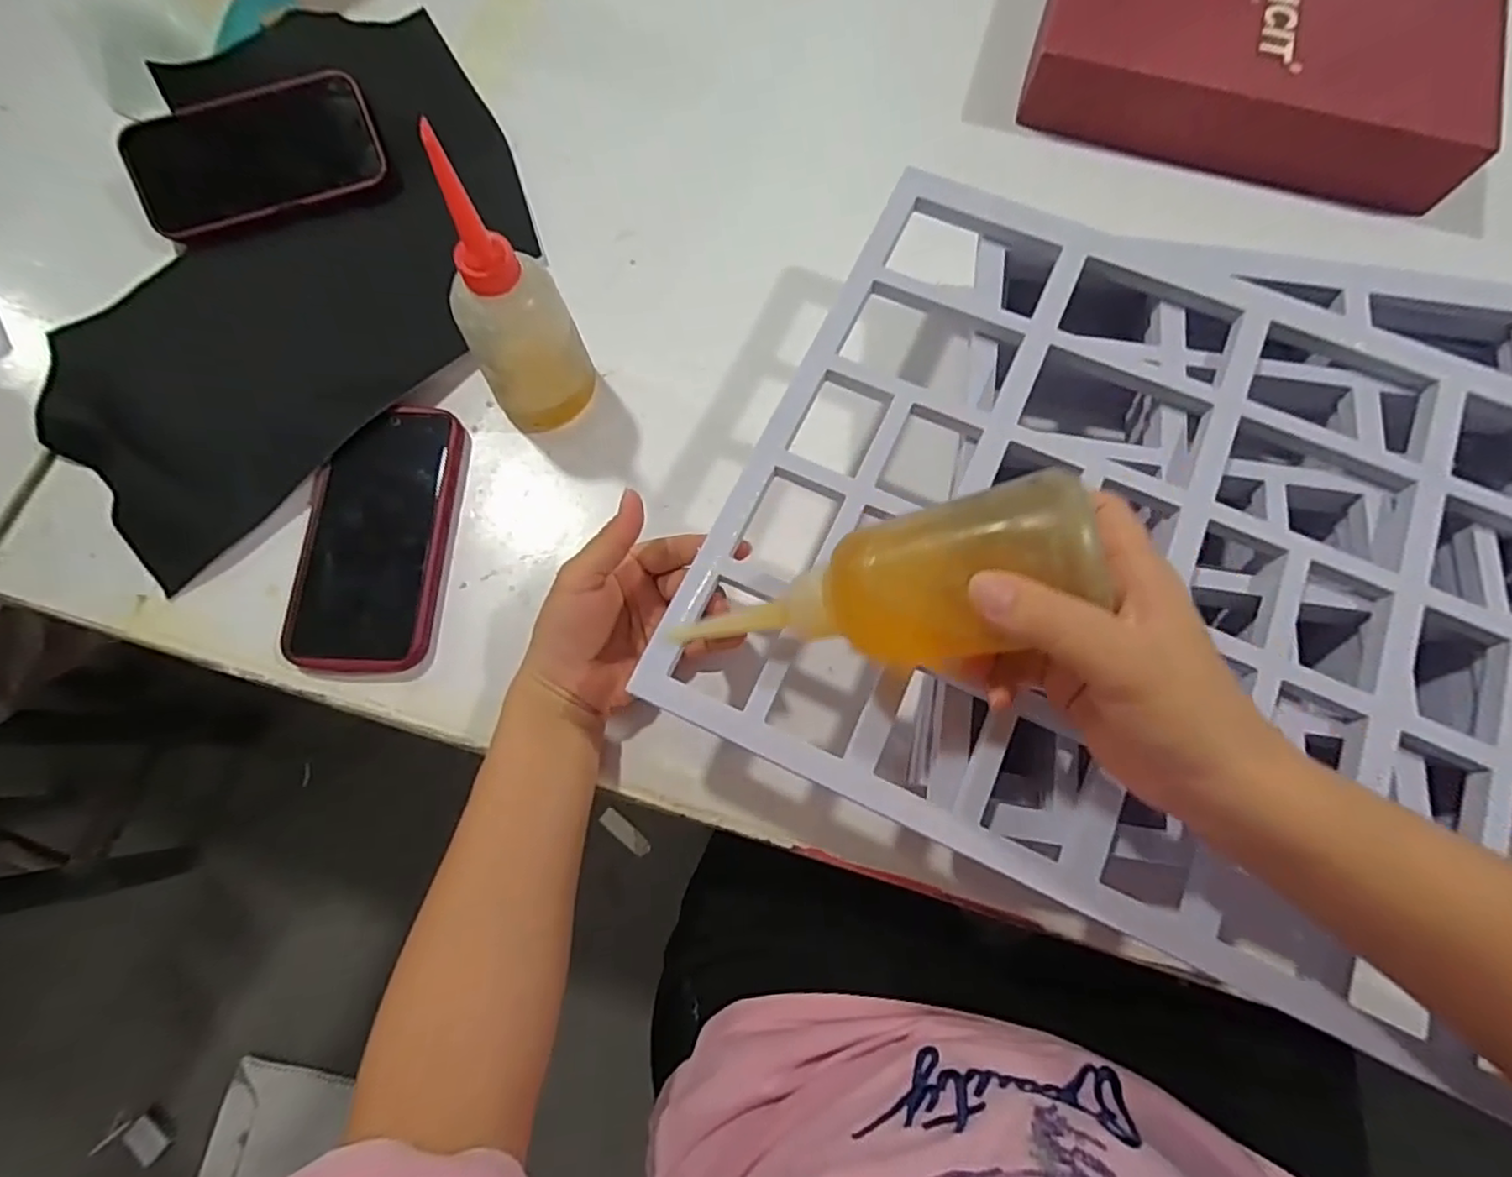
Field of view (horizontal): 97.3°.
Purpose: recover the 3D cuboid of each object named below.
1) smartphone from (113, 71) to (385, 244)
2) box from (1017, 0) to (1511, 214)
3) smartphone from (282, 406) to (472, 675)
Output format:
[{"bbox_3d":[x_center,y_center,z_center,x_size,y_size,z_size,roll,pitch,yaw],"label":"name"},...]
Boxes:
[{"bbox_3d":[-0.345,-0.299,0.459,0.157,0.011,0.069,-20,114,-4],"label":"smartphone"},{"bbox_3d":[0.368,-0.410,0.486,0.299,0.049,0.209,17,76,5],"label":"box"},{"bbox_3d":[-0.228,-0.034,0.404,0.083,0.017,0.166,2,75,2],"label":"smartphone"}]

